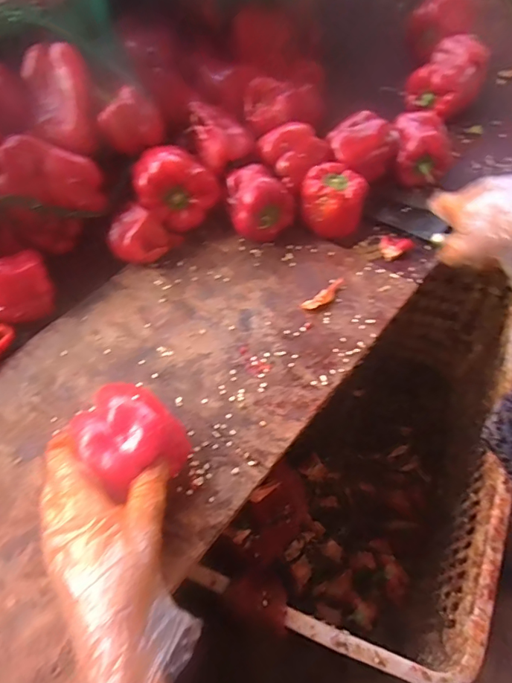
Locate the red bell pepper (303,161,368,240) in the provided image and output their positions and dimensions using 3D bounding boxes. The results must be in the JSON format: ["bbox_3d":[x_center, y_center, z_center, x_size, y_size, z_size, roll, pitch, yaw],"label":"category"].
[{"bbox_3d":[0.097,-0.176,0.597,0.077,0.061,0.076,-1,57,1],"label":"red bell pepper"}]

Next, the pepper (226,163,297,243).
[{"bbox_3d":[0.006,-0.172,0.593,0.079,0.073,0.082,-13,58,-6],"label":"pepper"}]

